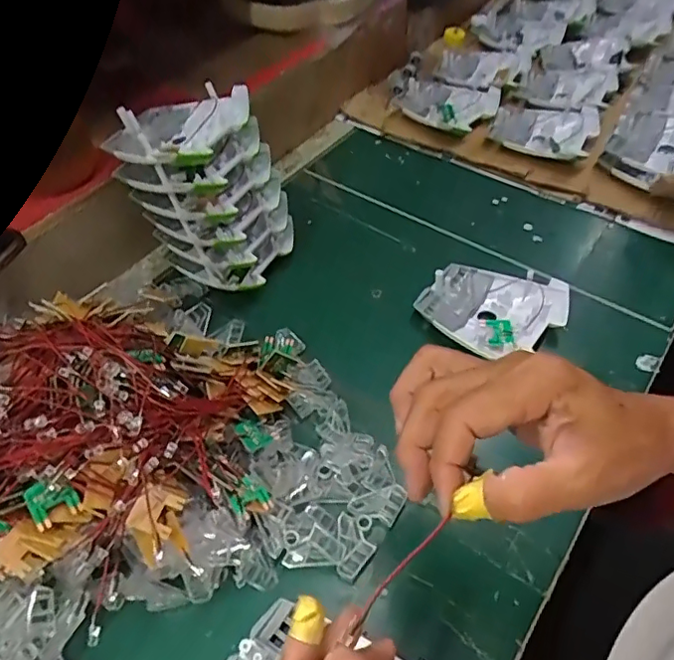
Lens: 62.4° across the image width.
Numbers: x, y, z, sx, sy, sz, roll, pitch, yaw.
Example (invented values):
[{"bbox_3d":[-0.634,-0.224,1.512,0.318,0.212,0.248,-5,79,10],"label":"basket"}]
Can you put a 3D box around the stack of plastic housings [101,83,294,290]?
[{"bbox_3d":[-0.109,-0.114,0.482,0.116,0.135,0.102,23,54,17],"label":"stack of plastic housings"}]

